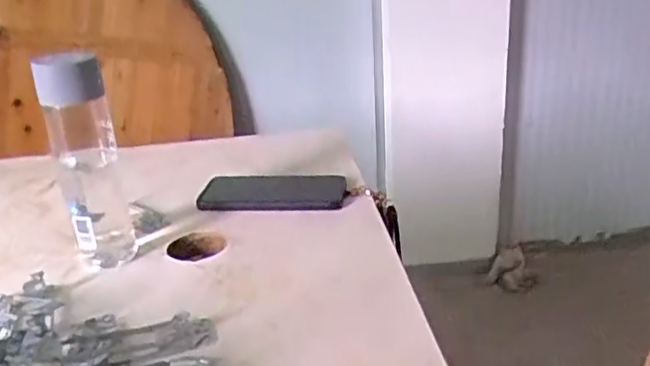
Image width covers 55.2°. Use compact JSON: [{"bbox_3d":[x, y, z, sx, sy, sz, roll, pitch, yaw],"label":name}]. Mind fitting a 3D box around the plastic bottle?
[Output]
[{"bbox_3d":[-0.222,-0.020,0.582,0.057,0.199,0.050,-11,24,-18],"label":"plastic bottle"}]

